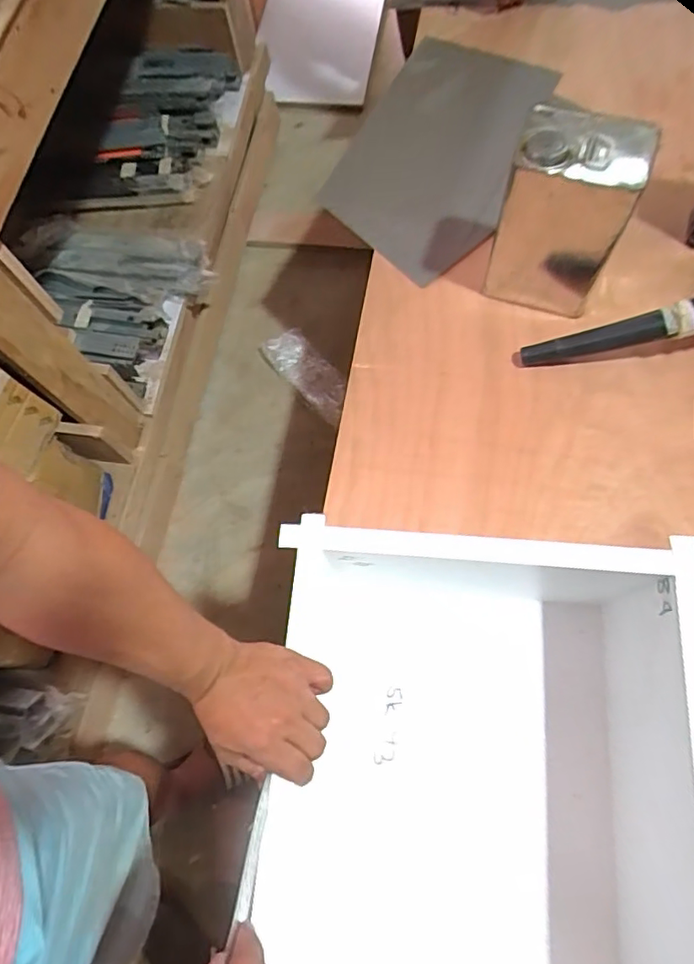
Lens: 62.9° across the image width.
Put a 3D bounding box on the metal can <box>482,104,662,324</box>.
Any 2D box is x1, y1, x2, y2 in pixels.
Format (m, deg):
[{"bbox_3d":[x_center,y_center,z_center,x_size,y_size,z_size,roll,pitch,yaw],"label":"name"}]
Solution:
[{"bbox_3d":[0.284,-0.344,0.771,0.153,0.248,0.089,14,72,9],"label":"metal can"}]

